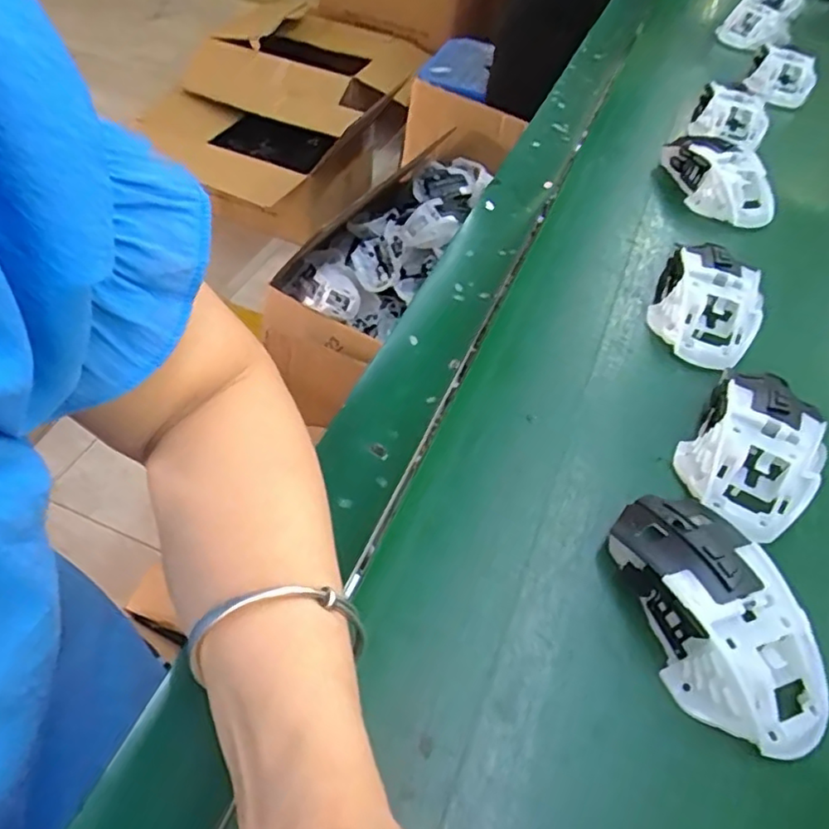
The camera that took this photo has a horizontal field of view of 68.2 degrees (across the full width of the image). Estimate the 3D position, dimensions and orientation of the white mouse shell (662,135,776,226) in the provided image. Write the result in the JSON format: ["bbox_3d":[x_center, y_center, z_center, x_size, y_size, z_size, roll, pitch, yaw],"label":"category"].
[{"bbox_3d":[0.255,-0.197,0.514,0.057,0.041,0.104,-7,53,-11],"label":"white mouse shell"}]

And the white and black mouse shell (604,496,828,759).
[{"bbox_3d":[0.134,0.085,0.270,0.058,0.035,0.112,-13,54,-15],"label":"white and black mouse shell"}]

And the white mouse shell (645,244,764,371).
[{"bbox_3d":[0.192,-0.072,0.401,0.065,0.039,0.075,26,54,14],"label":"white mouse shell"}]

